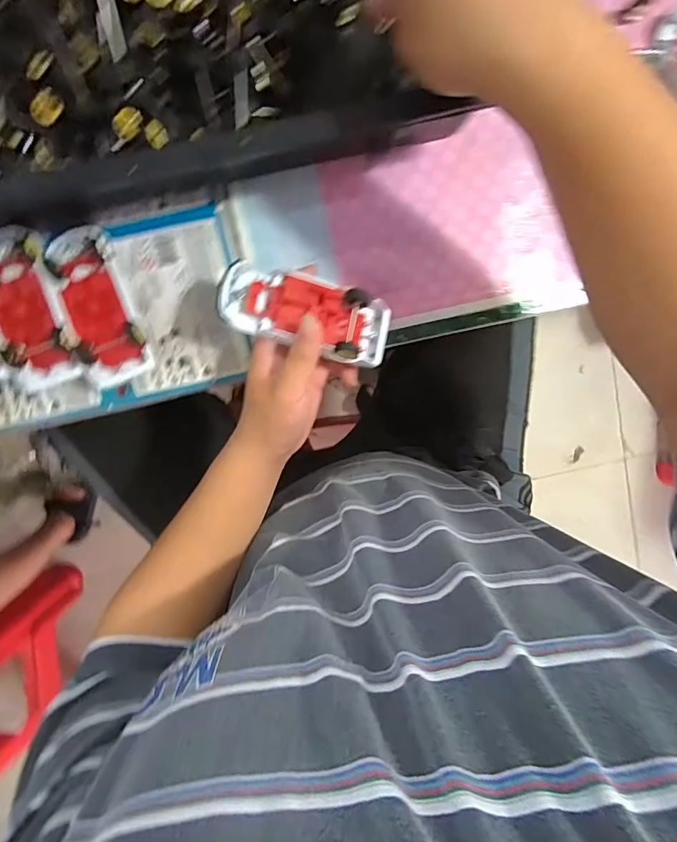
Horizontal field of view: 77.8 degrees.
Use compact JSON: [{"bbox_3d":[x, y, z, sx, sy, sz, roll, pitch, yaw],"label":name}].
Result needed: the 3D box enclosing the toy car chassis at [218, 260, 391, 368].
[{"bbox_3d":[-0.024,-0.084,0.329,0.131,0.029,0.055,12,97,-13],"label":"toy car chassis"}]

